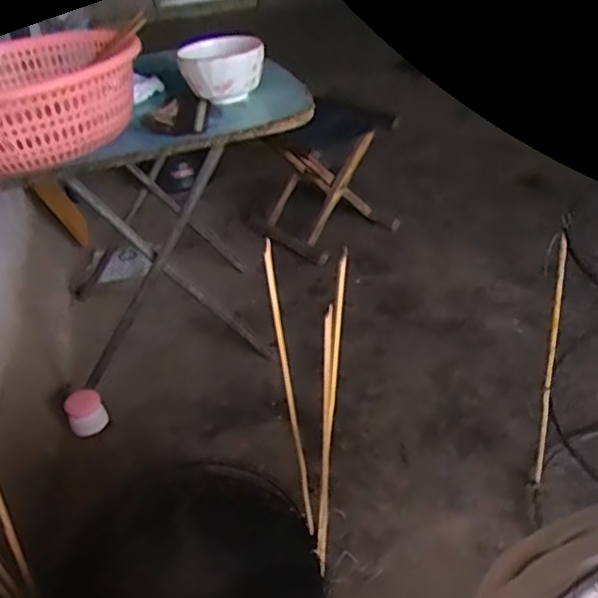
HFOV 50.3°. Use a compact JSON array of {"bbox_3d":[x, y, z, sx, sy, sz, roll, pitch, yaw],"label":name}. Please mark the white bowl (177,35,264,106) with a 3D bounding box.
[{"bbox_3d":[-0.119,-0.364,1.003,0.125,0.079,0.131,-11,35,1],"label":"white bowl"}]

